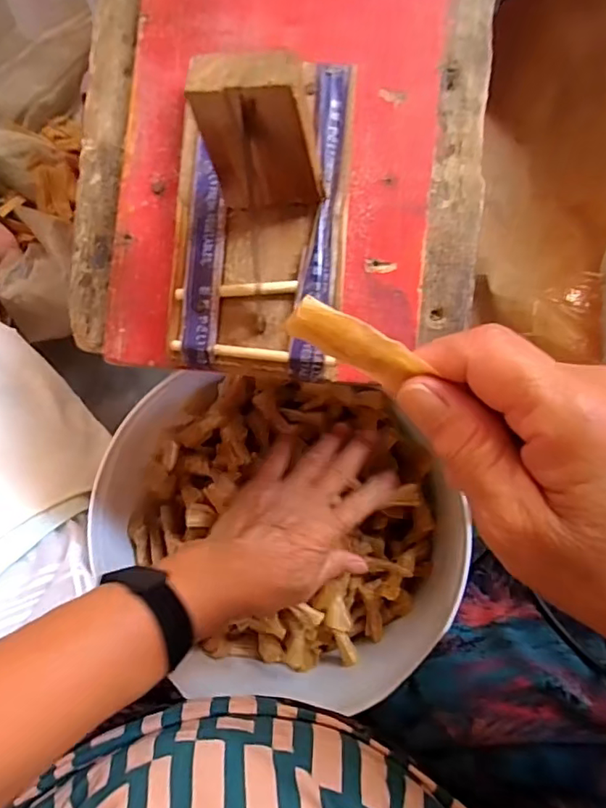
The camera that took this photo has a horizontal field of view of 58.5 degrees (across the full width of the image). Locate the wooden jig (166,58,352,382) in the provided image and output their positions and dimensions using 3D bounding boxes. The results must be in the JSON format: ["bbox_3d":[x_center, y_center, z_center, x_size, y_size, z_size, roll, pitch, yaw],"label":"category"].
[{"bbox_3d":[-0.023,-0.095,0.240,0.083,0.074,0.154,4,87,4],"label":"wooden jig"}]

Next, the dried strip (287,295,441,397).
[{"bbox_3d":[0.017,-0.021,0.182,0.046,0.008,0.016,26,126,-19],"label":"dried strip"}]

